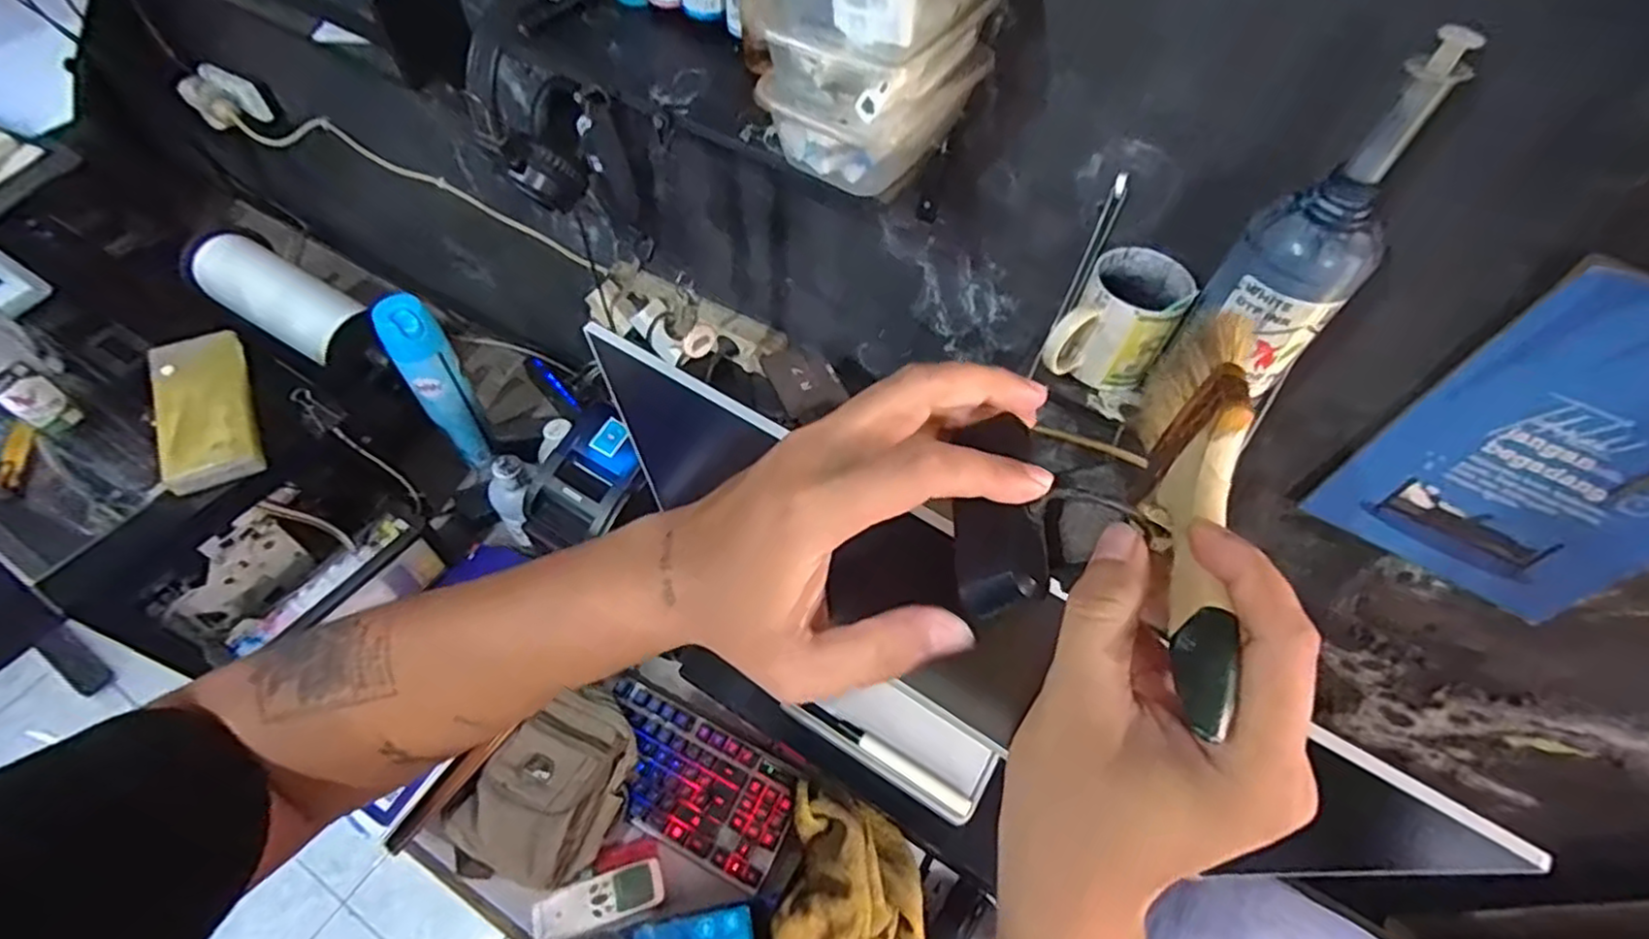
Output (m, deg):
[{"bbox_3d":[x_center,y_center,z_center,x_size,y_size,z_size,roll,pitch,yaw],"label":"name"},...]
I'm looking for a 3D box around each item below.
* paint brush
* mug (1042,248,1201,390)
[{"bbox_3d":[0.140,0.011,0.270,0.022,0.062,0.194,18,48,8],"label":"paint brush"},{"bbox_3d":[0.250,-0.120,0.601,0.079,0.083,0.115,32,59,17],"label":"mug"}]

